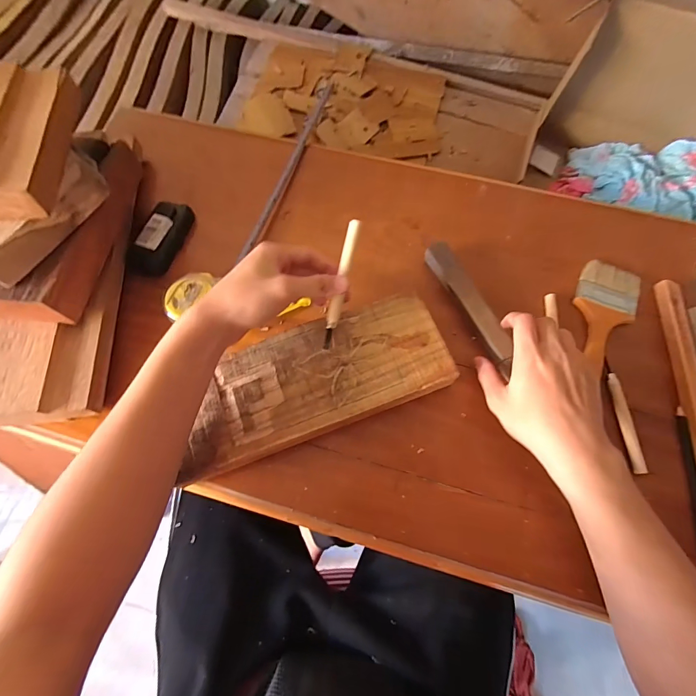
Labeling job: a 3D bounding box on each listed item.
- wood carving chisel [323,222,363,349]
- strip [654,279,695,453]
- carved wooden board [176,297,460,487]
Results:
[{"bbox_3d":[-0.007,-0.059,0.359,0.013,0.017,0.130,15,103,7],"label":"wood carving chisel"},{"bbox_3d":[0.375,0.054,0.394,0.020,0.015,0.285,6,68,3],"label":"strip"},{"bbox_3d":[-0.038,0.038,0.392,0.287,0.043,0.115,-20,69,-7],"label":"carved wooden board"}]

